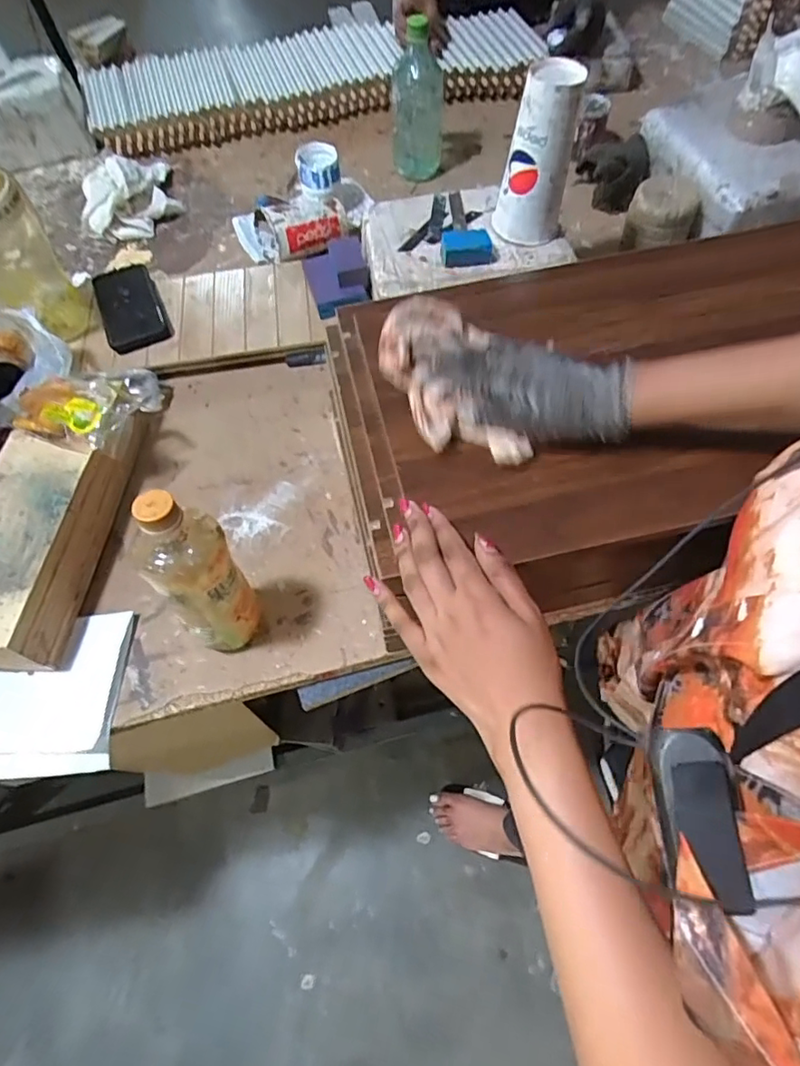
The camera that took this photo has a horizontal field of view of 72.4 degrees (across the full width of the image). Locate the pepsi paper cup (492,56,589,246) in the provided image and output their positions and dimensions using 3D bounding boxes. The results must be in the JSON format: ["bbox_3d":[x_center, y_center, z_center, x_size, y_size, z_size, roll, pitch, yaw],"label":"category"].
[{"bbox_3d":[0.164,-0.451,0.658,0.083,0.165,0.081,9,66,7],"label":"pepsi paper cup"}]

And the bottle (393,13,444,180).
[{"bbox_3d":[0.029,-0.683,0.875,0.079,0.195,0.071,5,66,5],"label":"bottle"}]

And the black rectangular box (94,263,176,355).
[{"bbox_3d":[-0.396,-0.335,0.804,0.085,0.019,0.216,-21,54,-16],"label":"black rectangular box"}]

